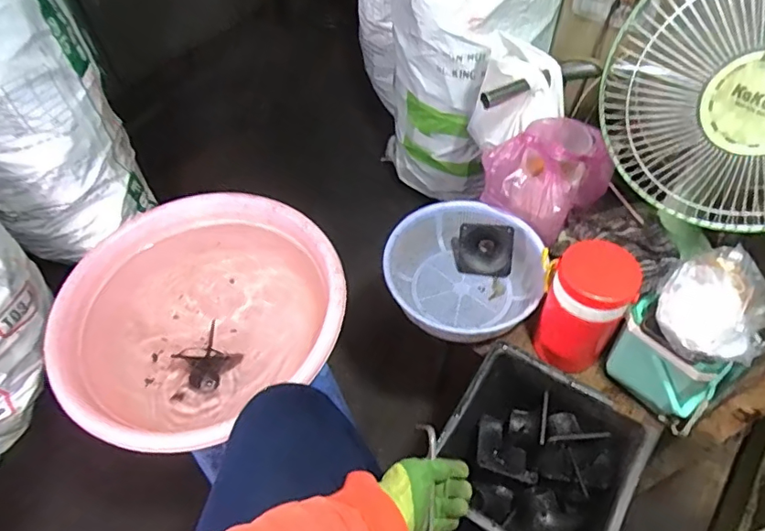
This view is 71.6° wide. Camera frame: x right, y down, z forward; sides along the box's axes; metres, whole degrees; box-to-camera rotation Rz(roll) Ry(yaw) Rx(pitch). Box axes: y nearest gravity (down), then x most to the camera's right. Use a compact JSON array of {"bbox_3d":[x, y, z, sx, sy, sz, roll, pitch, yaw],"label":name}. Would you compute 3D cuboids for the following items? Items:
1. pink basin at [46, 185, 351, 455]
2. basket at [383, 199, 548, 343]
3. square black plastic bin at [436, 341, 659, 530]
[{"bbox_3d":[-0.274,0.075,0.834,0.400,0.136,0.395,-1,54,1],"label":"pink basin"},{"bbox_3d":[0.133,0.014,0.890,0.243,0.084,0.245,-1,54,1],"label":"basket"},{"bbox_3d":[0.211,0.273,0.747,0.232,0.149,0.262,28,59,20],"label":"square black plastic bin"}]

